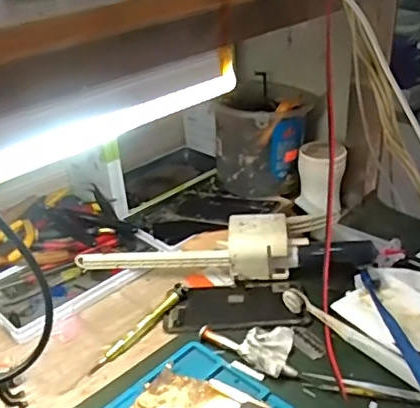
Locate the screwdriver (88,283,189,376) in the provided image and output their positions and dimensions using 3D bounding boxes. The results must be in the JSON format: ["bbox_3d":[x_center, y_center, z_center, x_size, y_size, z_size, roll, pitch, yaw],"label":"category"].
[{"bbox_3d":[-0.062,0.111,0.523,0.016,0.015,0.132,17,36,31],"label":"screwdriver"}]

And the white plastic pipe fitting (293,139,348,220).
[{"bbox_3d":[0.133,-0.031,0.673,0.053,0.071,0.059,6,32,17],"label":"white plastic pipe fitting"}]

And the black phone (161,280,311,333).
[{"bbox_3d":[0.024,0.101,0.543,0.134,0.013,0.068,-6,30,-3],"label":"black phone"}]

